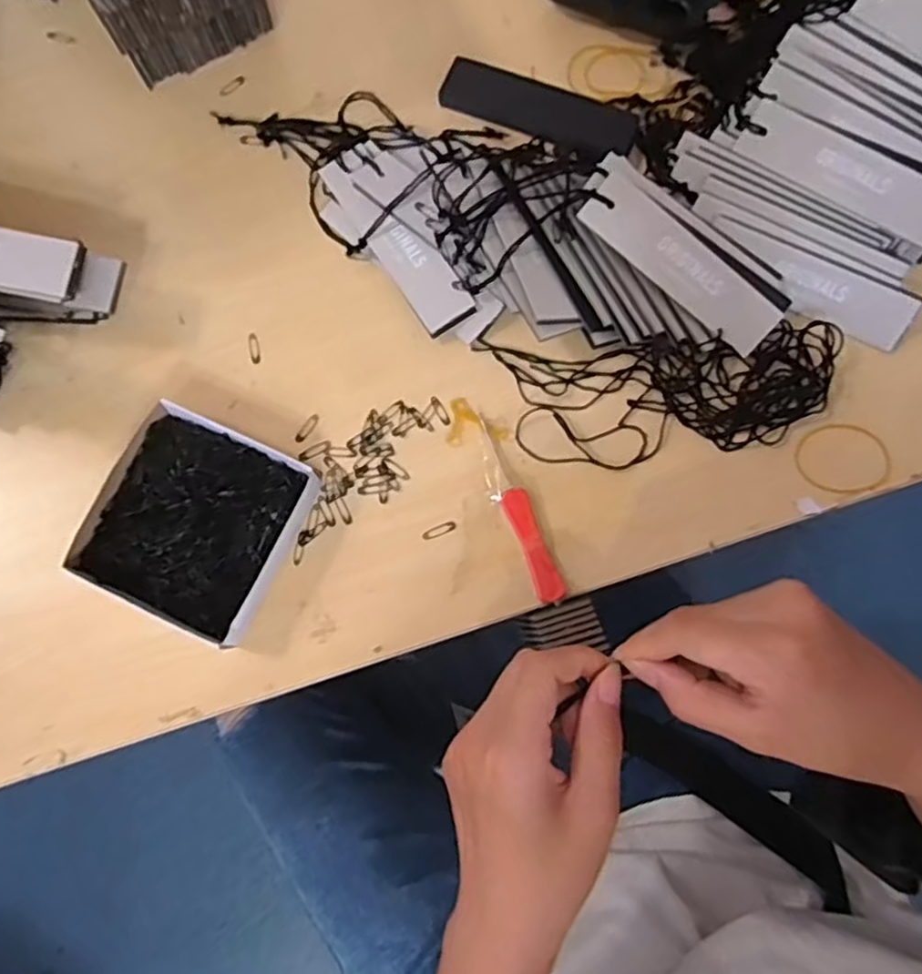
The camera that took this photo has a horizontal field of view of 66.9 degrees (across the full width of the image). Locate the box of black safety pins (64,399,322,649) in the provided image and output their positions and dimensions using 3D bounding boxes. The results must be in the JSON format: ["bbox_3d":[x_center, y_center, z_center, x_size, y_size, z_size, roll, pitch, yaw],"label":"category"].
[{"bbox_3d":[-0.145,0.019,0.385,0.103,0.022,0.104,25,79,5],"label":"box of black safety pins"}]

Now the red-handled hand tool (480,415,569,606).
[{"bbox_3d":[0.031,0.012,0.392,0.018,0.006,0.109,-24,79,-6],"label":"red-handled hand tool"}]

